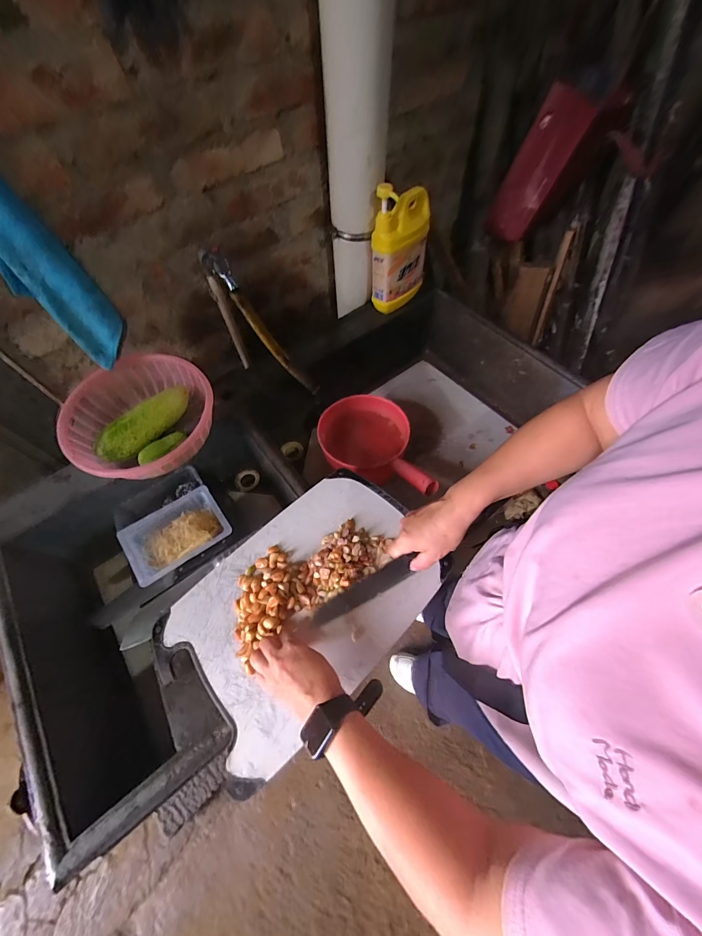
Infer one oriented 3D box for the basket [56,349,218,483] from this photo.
[{"bbox_3d":[-0.398,-0.091,0.660,0.254,0.097,0.259,-32,65,-15],"label":"basket"}]

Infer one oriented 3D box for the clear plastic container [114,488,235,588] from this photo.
[{"bbox_3d":[-0.311,0.119,0.603,0.167,0.040,0.110,-35,66,-16],"label":"clear plastic container"}]

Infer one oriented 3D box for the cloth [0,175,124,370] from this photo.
[{"bbox_3d":[-0.460,-0.300,0.510,0.061,0.313,0.095,38,68,19],"label":"cloth"}]

